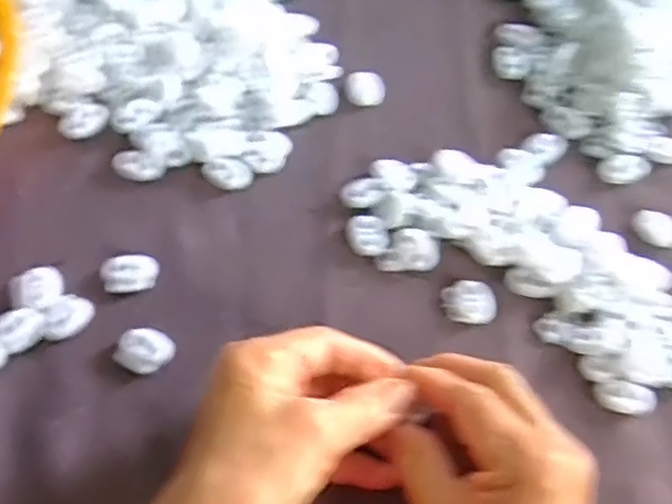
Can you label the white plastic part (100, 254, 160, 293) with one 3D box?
[{"bbox_3d":[-0.104,0.011,0.345,0.027,0.007,0.019,-2,64,-2],"label":"white plastic part"}]

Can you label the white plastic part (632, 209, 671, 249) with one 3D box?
[{"bbox_3d":[0.172,-0.012,0.361,0.027,0.004,0.019,32,68,14],"label":"white plastic part"}]

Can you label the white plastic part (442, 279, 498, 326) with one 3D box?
[{"bbox_3d":[0.067,0.025,0.343,0.026,0.006,0.024,-1,64,-1],"label":"white plastic part"}]

